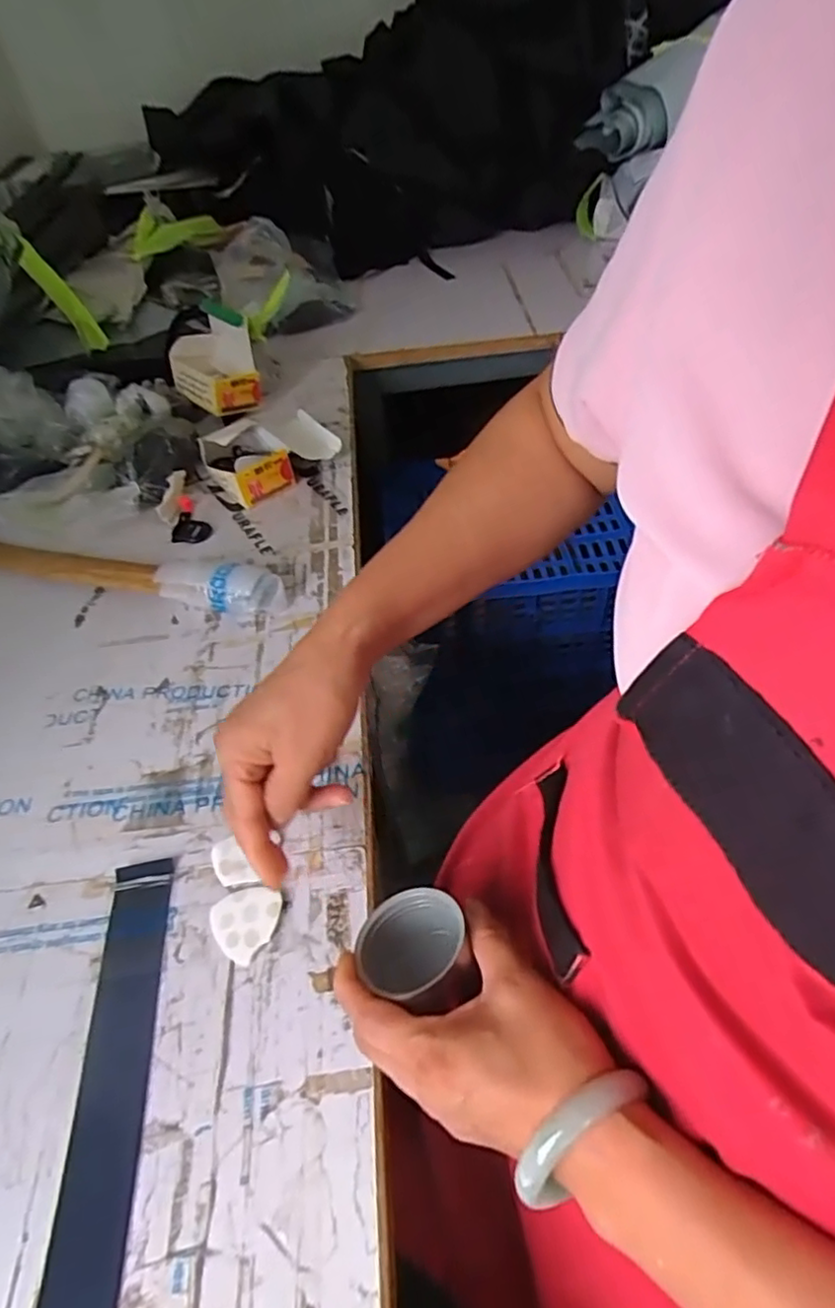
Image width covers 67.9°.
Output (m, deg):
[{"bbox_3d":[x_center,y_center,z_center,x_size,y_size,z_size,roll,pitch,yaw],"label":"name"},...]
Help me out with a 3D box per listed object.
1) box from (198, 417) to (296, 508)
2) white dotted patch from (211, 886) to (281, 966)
[{"bbox_3d":[-0.196,-0.213,0.693,0.080,0.051,0.098,-33,54,-21],"label":"box"},{"bbox_3d":[-0.110,0.167,0.395,0.043,0.008,0.044,23,56,24],"label":"white dotted patch"}]

